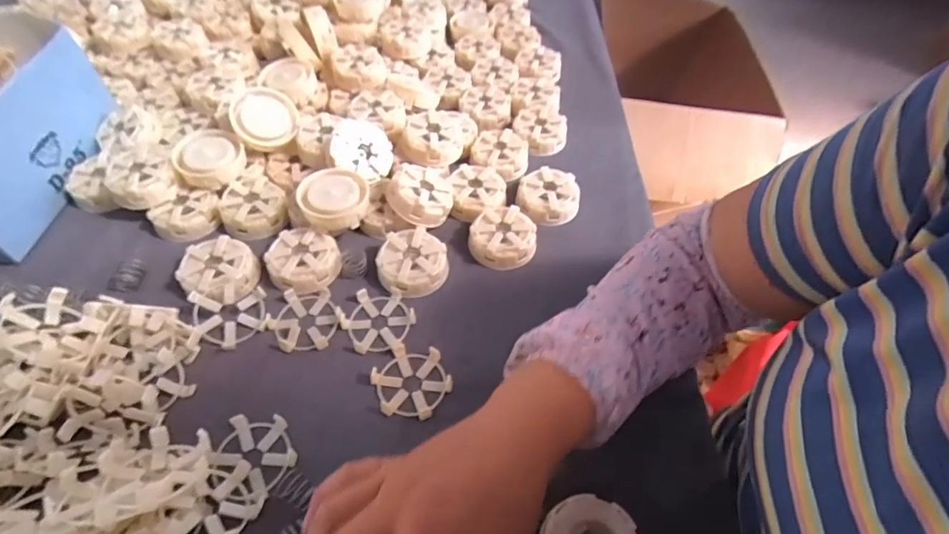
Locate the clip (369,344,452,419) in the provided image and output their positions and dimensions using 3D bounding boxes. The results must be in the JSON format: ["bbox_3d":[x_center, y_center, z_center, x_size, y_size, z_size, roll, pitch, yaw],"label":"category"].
[{"bbox_3d":[-0.052,0.094,0.407,0.065,0.013,0.057,7,51,3],"label":"clip"}]

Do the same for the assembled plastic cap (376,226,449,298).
[{"bbox_3d":[-0.059,-0.005,0.477,0.065,0.030,0.063,1,51,-2],"label":"assembled plastic cap"}]

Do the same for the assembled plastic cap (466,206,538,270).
[{"bbox_3d":[0.029,-0.028,0.502,0.064,0.034,0.059,1,51,-2],"label":"assembled plastic cap"}]

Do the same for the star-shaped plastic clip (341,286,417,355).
[{"bbox_3d":[-0.085,0.048,0.442,0.063,0.013,0.063,0,51,-3],"label":"star-shaped plastic clip"}]

